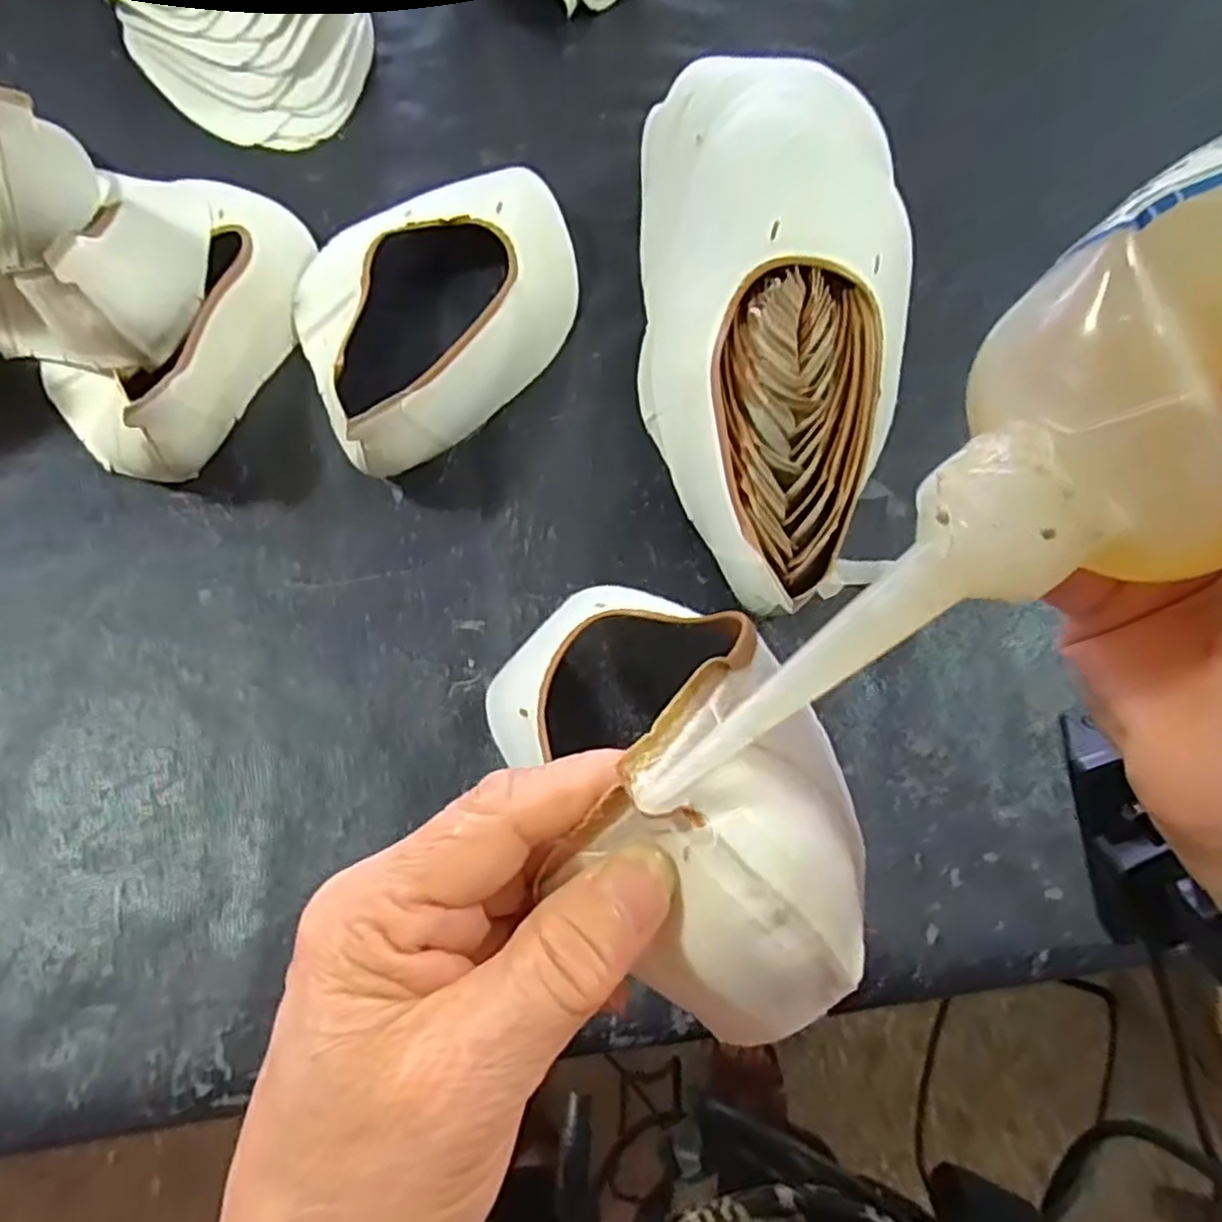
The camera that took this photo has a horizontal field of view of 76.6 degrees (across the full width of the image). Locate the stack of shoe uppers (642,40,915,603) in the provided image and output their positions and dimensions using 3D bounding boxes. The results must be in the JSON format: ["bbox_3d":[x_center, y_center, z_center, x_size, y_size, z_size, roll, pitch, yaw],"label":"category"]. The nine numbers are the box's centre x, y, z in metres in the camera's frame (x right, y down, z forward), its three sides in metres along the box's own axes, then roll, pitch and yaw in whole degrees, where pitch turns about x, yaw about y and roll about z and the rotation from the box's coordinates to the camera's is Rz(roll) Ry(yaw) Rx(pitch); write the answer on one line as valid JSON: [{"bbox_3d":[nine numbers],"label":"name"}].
[{"bbox_3d":[0.078,-0.144,0.405,0.118,0.106,0.304,1,67,1],"label":"stack of shoe uppers"}]

